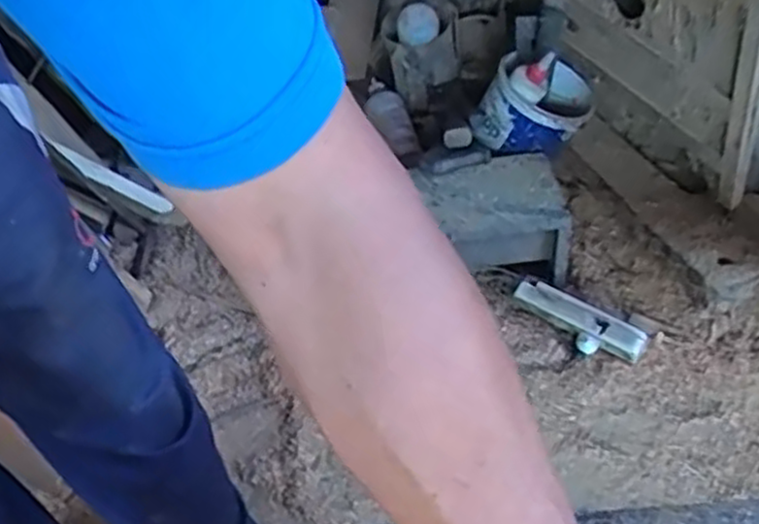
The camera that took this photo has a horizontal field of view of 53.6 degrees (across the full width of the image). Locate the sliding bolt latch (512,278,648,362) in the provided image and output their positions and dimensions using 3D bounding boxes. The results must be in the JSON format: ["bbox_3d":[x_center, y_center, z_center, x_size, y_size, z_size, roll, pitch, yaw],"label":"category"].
[{"bbox_3d":[0.313,0.093,1.163,0.200,0.049,0.065,32,55,33],"label":"sliding bolt latch"}]

